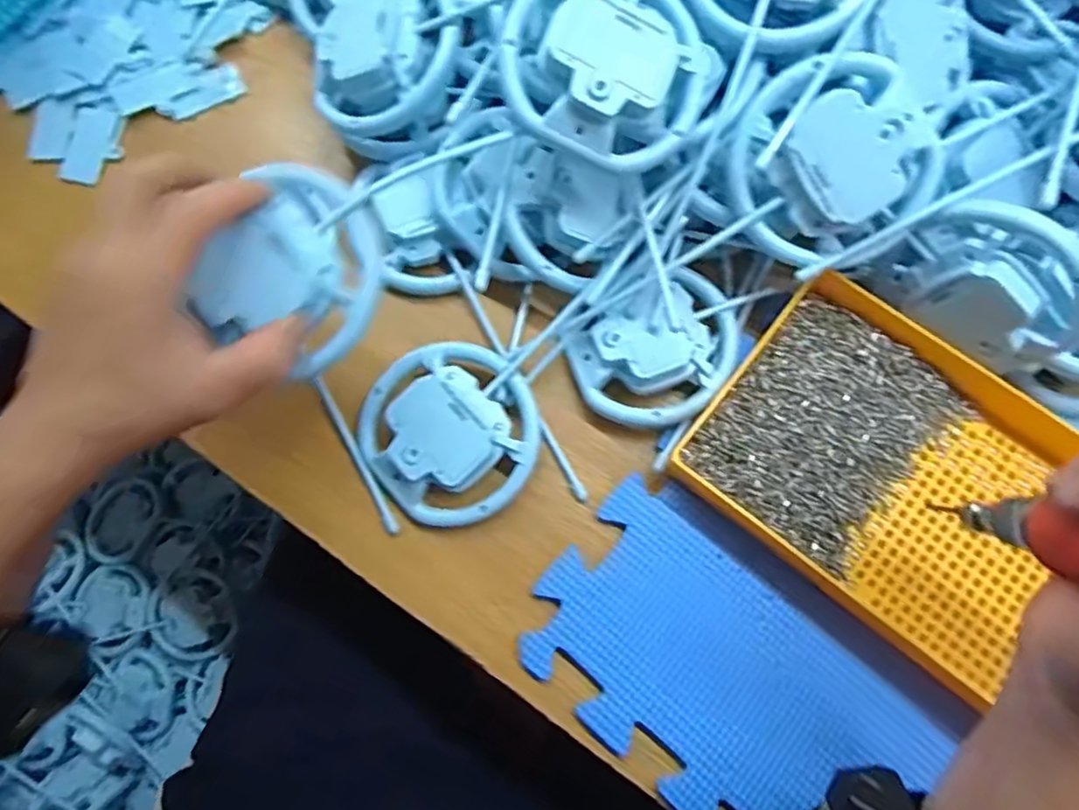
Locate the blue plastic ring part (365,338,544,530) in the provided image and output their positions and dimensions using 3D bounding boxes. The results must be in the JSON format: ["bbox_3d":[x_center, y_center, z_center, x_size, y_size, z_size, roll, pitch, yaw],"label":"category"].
[{"bbox_3d":[-0.051,0.012,0.374,0.096,0.022,0.102,0,76,1],"label":"blue plastic ring part"}]

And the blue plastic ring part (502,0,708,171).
[{"bbox_3d":[0.036,-0.172,0.328,0.102,0.033,0.097,11,90,0],"label":"blue plastic ring part"}]

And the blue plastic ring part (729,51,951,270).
[{"bbox_3d":[0.153,-0.125,0.343,0.099,0.039,0.102,-20,99,11],"label":"blue plastic ring part"}]

